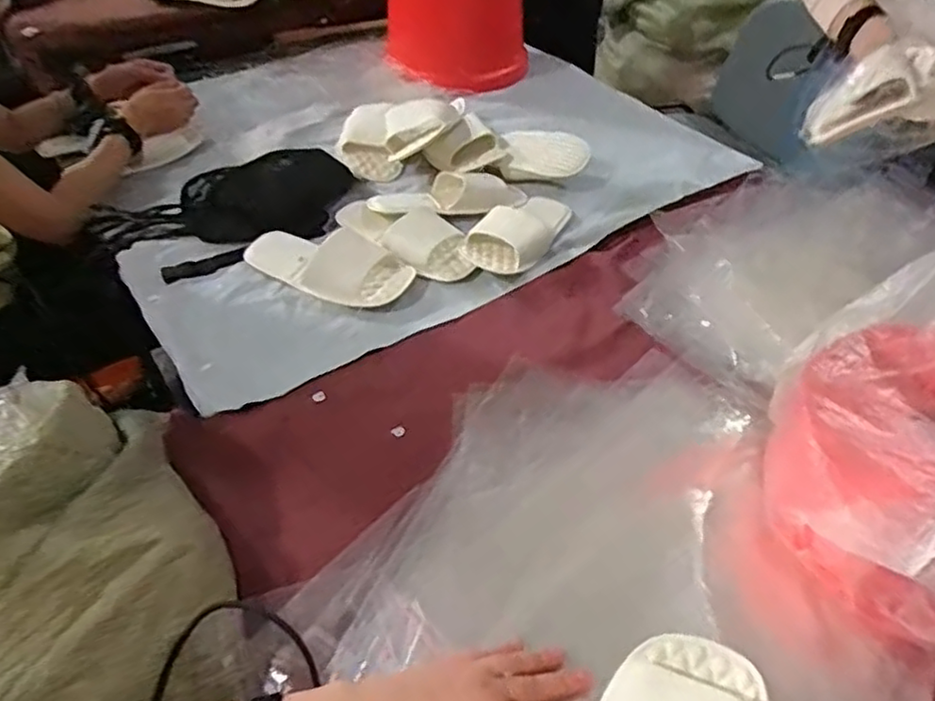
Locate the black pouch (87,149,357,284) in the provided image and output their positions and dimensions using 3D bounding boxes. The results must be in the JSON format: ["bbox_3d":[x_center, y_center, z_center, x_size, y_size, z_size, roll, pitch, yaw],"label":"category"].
[{"bbox_3d":[-0.337,-0.214,0.990,0.368,0.073,0.194,-24,48,-23],"label":"black pouch"}]

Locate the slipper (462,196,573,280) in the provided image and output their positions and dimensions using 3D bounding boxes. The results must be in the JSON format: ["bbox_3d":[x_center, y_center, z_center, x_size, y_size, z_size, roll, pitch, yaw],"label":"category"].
[{"bbox_3d":[0.081,-0.175,0.975,0.090,0.050,0.209,23,48,23],"label":"slipper"}]

